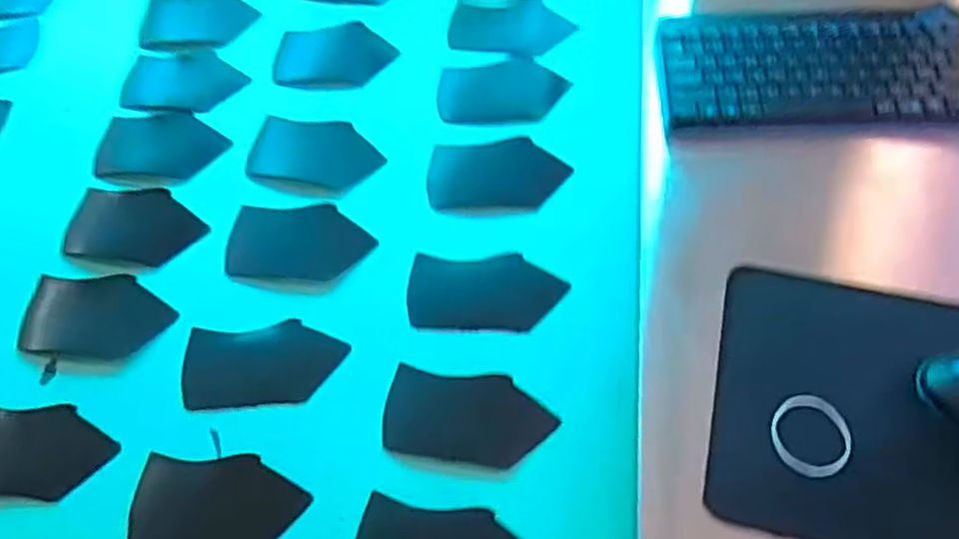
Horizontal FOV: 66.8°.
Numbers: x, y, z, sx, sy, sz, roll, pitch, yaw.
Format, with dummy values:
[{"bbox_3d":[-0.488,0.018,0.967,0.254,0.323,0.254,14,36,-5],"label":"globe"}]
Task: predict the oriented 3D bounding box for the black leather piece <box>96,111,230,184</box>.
[{"bbox_3d":[-0.320,-0.125,0.734,0.125,0.007,0.084,7,61,8],"label":"black leather piece"}]

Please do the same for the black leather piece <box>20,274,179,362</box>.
[{"bbox_3d":[-0.336,0.039,0.632,0.133,0.013,0.072,4,60,7],"label":"black leather piece"}]

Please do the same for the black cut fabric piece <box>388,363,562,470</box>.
[{"bbox_3d":[-0.009,0.118,0.580,0.130,0.006,0.069,6,69,8],"label":"black cut fabric piece"}]

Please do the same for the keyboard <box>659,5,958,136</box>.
[{"bbox_3d":[0.314,-0.188,0.681,0.279,0.029,0.136,-2,60,3],"label":"keyboard"}]

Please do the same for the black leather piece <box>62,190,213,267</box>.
[{"bbox_3d":[-0.324,-0.041,0.684,0.132,0.012,0.069,7,82,12],"label":"black leather piece"}]

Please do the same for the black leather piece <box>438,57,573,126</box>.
[{"bbox_3d":[0.023,-0.184,0.745,0.128,0.005,0.082,0,65,5],"label":"black leather piece"}]

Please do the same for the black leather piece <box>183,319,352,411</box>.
[{"bbox_3d":[-0.181,0.080,0.613,0.135,0.011,0.070,-5,60,1],"label":"black leather piece"}]

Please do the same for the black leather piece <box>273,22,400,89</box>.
[{"bbox_3d":[-0.156,-0.231,0.781,0.127,0.012,0.088,1,60,5],"label":"black leather piece"}]

